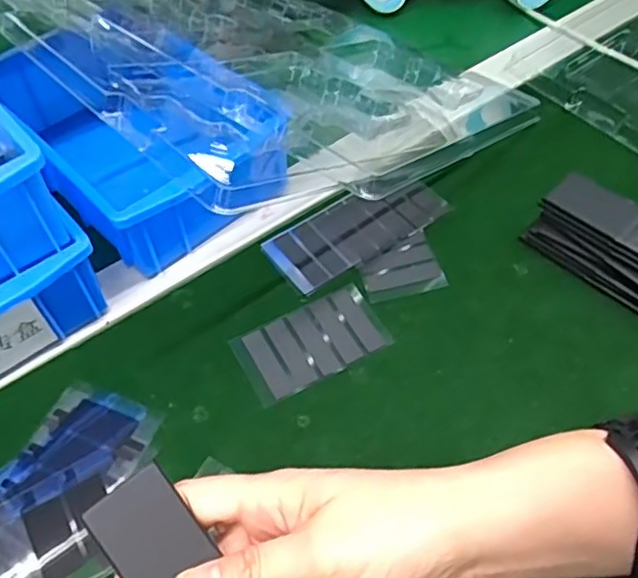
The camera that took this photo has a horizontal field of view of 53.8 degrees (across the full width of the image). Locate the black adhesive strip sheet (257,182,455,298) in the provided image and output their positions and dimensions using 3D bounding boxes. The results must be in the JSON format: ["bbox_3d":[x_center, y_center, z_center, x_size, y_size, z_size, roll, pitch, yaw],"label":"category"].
[{"bbox_3d":[0.028,-0.043,0.421,0.125,0.004,0.051,-29,58,-18],"label":"black adhesive strip sheet"}]

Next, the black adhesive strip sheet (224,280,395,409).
[{"bbox_3d":[-0.004,0.031,0.370,0.085,0.004,0.049,-25,57,-15],"label":"black adhesive strip sheet"}]

